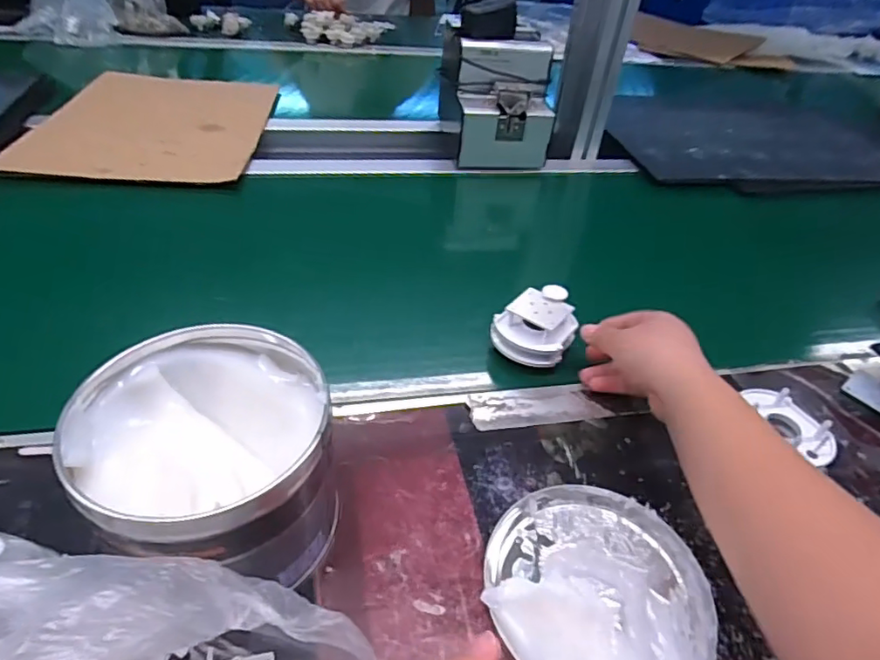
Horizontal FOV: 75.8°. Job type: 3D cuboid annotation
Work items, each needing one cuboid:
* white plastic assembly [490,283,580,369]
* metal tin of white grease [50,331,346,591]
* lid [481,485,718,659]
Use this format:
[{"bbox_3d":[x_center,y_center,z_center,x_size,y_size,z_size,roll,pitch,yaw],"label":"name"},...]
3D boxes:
[{"bbox_3d":[0.082,-0.004,0.483,0.062,0.044,0.062,25,44,19],"label":"white plastic assembly"},{"bbox_3d":[-0.126,0.072,0.324,0.122,0.097,0.117,4,41,-4],"label":"metal tin of white grease"},{"bbox_3d":[0.092,0.145,0.324,0.126,0.029,0.126,4,41,-4],"label":"lid"}]

